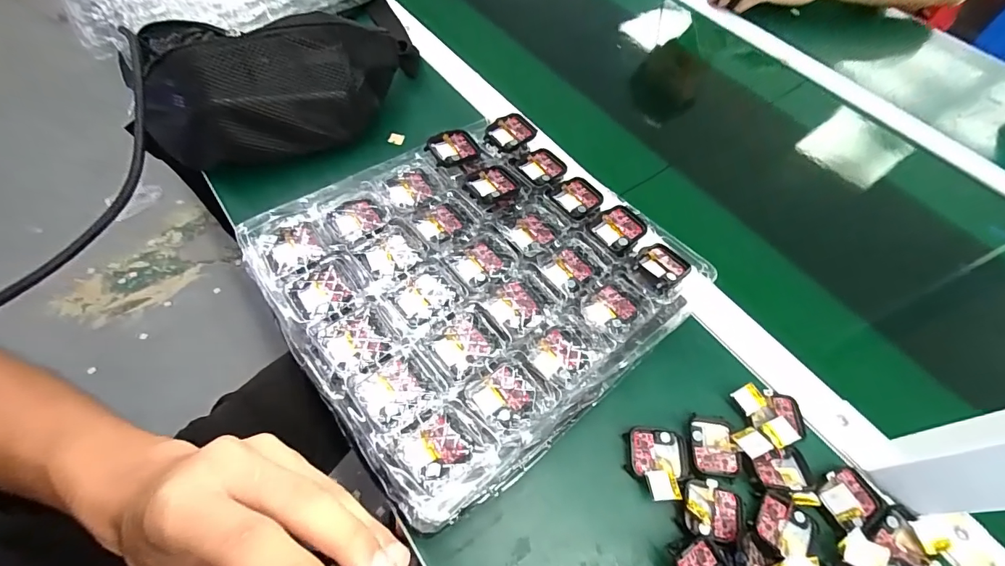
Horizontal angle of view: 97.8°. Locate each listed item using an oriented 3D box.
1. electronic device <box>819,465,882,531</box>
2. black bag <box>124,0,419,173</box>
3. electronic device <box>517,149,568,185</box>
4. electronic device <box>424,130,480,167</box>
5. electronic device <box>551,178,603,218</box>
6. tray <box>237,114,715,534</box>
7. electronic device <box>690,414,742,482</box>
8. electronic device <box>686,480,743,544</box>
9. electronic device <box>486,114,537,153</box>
[{"bbox_3d":[0.256,0.156,0.321,0.046,0.011,0.034,-23,64,-16],"label":"electronic device"},{"bbox_3d":[-0.227,-0.210,0.454,0.301,0.095,0.130,-26,64,-17],"label":"black bag"},{"bbox_3d":[0.039,-0.111,0.417,0.040,0.004,0.041,-30,66,-21],"label":"electronic device"},{"bbox_3d":[-0.046,-0.125,0.411,0.045,0.016,0.033,-28,65,-20],"label":"electronic device"},{"bbox_3d":[0.068,-0.078,0.398,0.039,0.004,0.037,-37,68,-23],"label":"electronic device"},{"bbox_3d":[-0.019,-0.014,0.351,0.282,0.022,0.261,-35,67,-21],"label":"tray"},{"bbox_3d":[0.162,0.125,0.335,0.036,0.004,0.045,6,60,0],"label":"electronic device"},{"bbox_3d":[0.150,0.160,0.309,0.040,0.010,0.037,12,60,4],"label":"electronic device"},{"bbox_3d":[0.010,-0.149,0.434,0.044,0.013,0.032,-27,65,-20],"label":"electronic device"}]

